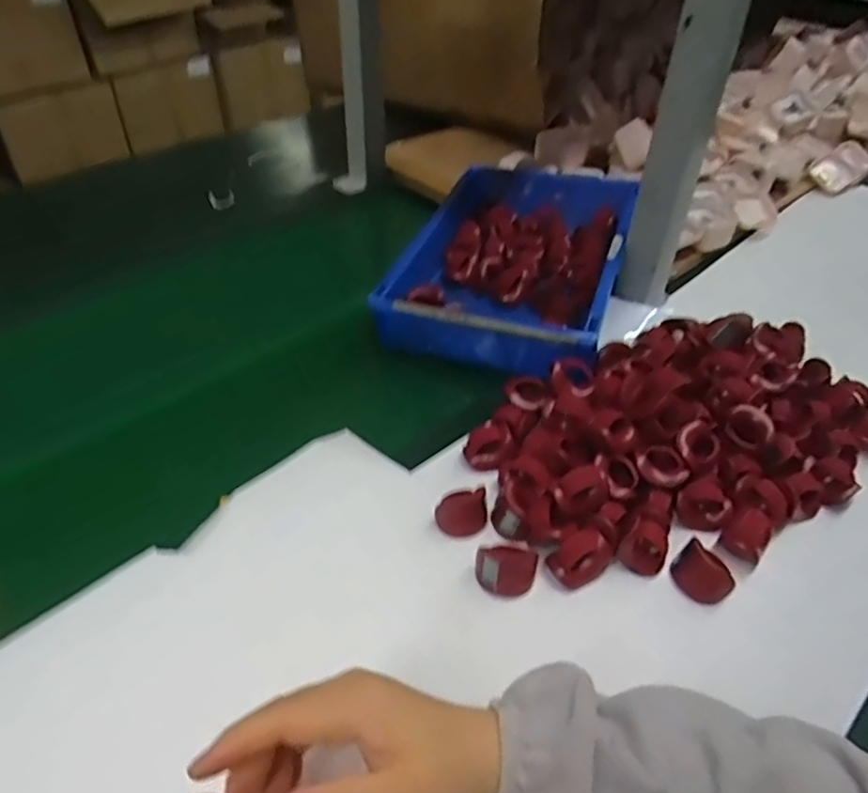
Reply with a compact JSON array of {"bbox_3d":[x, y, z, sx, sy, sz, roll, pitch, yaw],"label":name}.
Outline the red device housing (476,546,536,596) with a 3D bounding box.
[{"bbox_3d":[0.048,0.114,0.425,0.039,0.017,0.027,1,41,-1],"label":"red device housing"}]

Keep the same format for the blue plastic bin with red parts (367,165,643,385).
[{"bbox_3d":[0.092,-0.156,0.688,0.212,0.076,0.339,16,43,15],"label":"blue plastic bin with red parts"}]

